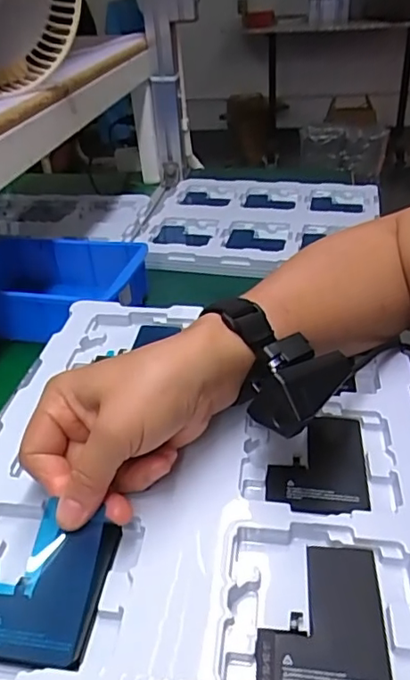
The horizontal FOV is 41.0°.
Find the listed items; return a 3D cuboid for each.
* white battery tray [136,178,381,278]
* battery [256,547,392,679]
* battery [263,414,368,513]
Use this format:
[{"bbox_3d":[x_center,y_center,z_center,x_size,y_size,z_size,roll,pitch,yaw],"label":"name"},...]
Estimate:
[{"bbox_3d":[0.070,-0.171,0.787,0.331,0.033,0.271,6,37,15],"label":"white battery tray"},{"bbox_3d":[0.055,0.132,0.260,0.058,0.004,0.076,1,36,8],"label":"battery"},{"bbox_3d":[0.070,0.074,0.340,0.057,0.004,0.077,3,36,10],"label":"battery"}]

